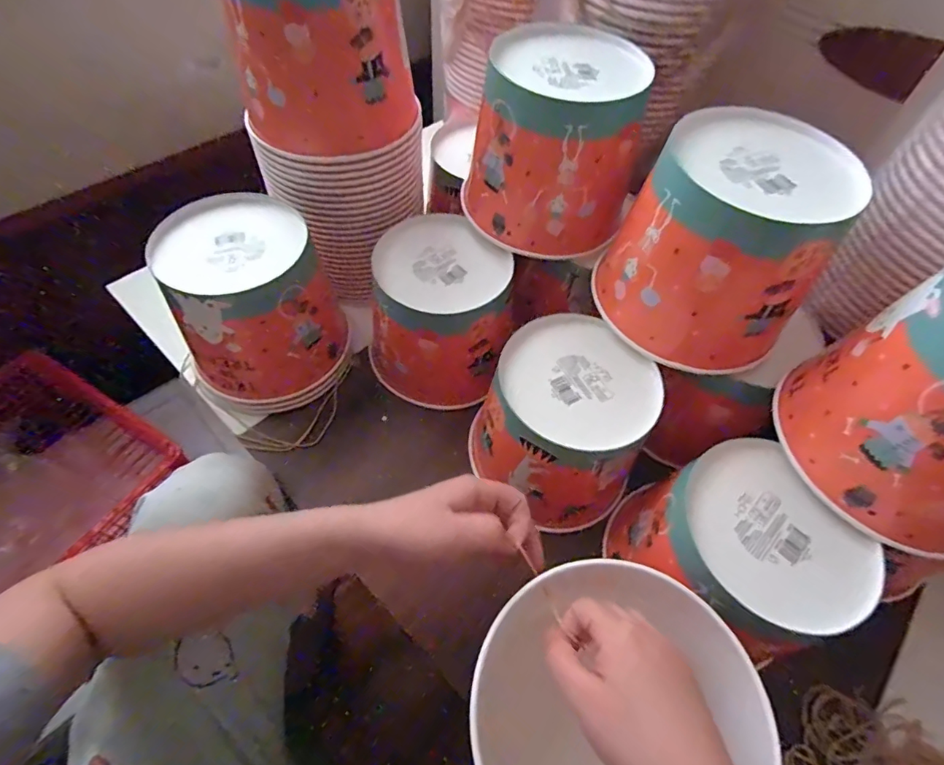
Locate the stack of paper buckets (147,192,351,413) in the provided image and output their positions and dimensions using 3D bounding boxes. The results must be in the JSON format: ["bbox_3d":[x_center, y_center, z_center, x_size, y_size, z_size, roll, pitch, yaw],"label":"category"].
[{"bbox_3d":[-0.218,-0.072,0.461,0.150,0.147,0.137,-28,63,-20],"label":"stack of paper buckets"}]

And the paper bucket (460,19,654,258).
[{"bbox_3d":[0.067,-0.212,0.438,0.136,0.139,0.143,2,57,-3],"label":"paper bucket"}]

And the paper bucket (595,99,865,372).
[{"bbox_3d":[0.186,-0.108,0.370,0.149,0.132,0.140,29,60,14],"label":"paper bucket"}]

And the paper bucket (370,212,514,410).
[{"bbox_3d":[-0.032,-0.064,0.486,0.129,0.129,0.147,7,57,1],"label":"paper bucket"}]

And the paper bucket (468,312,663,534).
[{"bbox_3d":[0.080,0.044,0.431,0.139,0.132,0.137,2,57,-3],"label":"paper bucket"}]

